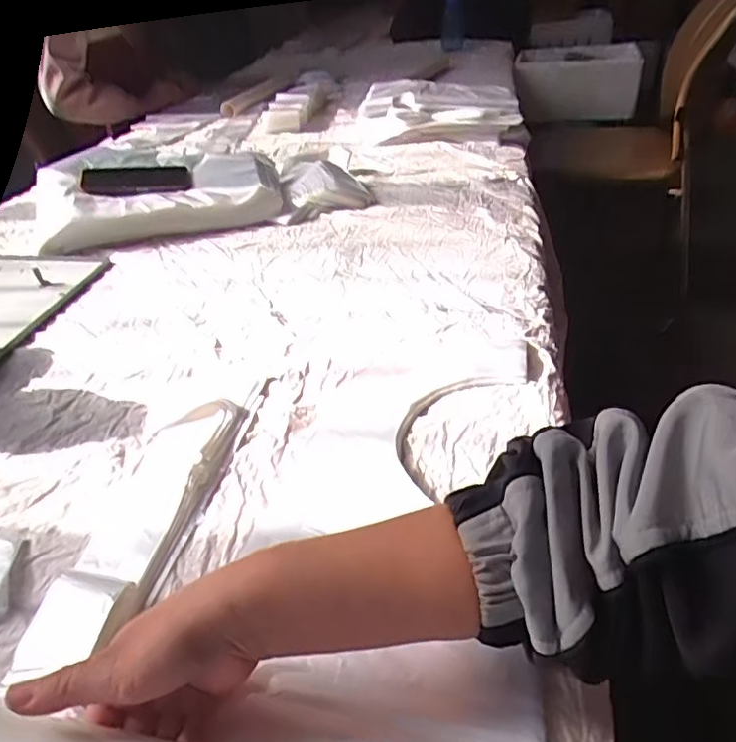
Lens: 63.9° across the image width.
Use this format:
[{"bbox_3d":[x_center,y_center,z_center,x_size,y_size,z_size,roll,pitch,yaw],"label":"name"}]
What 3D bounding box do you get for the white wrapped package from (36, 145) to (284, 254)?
[{"bbox_3d":[-0.338,-0.296,0.963,0.372,0.086,0.227,-10,37,-7],"label":"white wrapped package"}]

